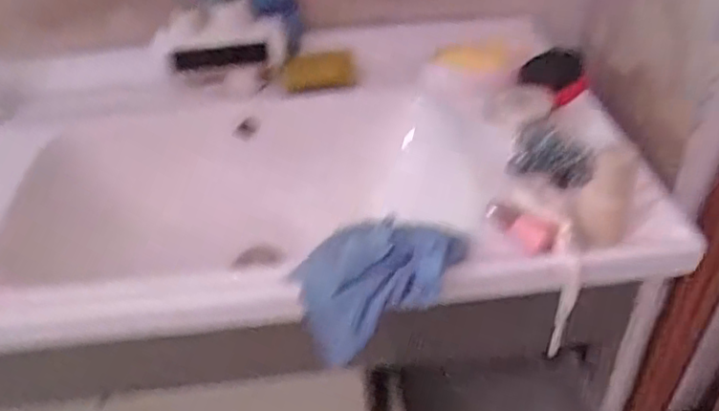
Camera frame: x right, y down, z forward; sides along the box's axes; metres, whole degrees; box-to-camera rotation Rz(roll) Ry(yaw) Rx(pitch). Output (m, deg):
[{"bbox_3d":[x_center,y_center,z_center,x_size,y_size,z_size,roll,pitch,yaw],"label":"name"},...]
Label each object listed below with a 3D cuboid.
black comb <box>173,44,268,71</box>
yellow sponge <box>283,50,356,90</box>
[{"bbox_3d":[-0.168,-0.180,0.745,0.109,0.028,0.013,-7,40,-5],"label":"black comb"},{"bbox_3d":[-0.053,-0.176,0.810,0.093,0.046,0.016,-4,40,0],"label":"yellow sponge"}]

